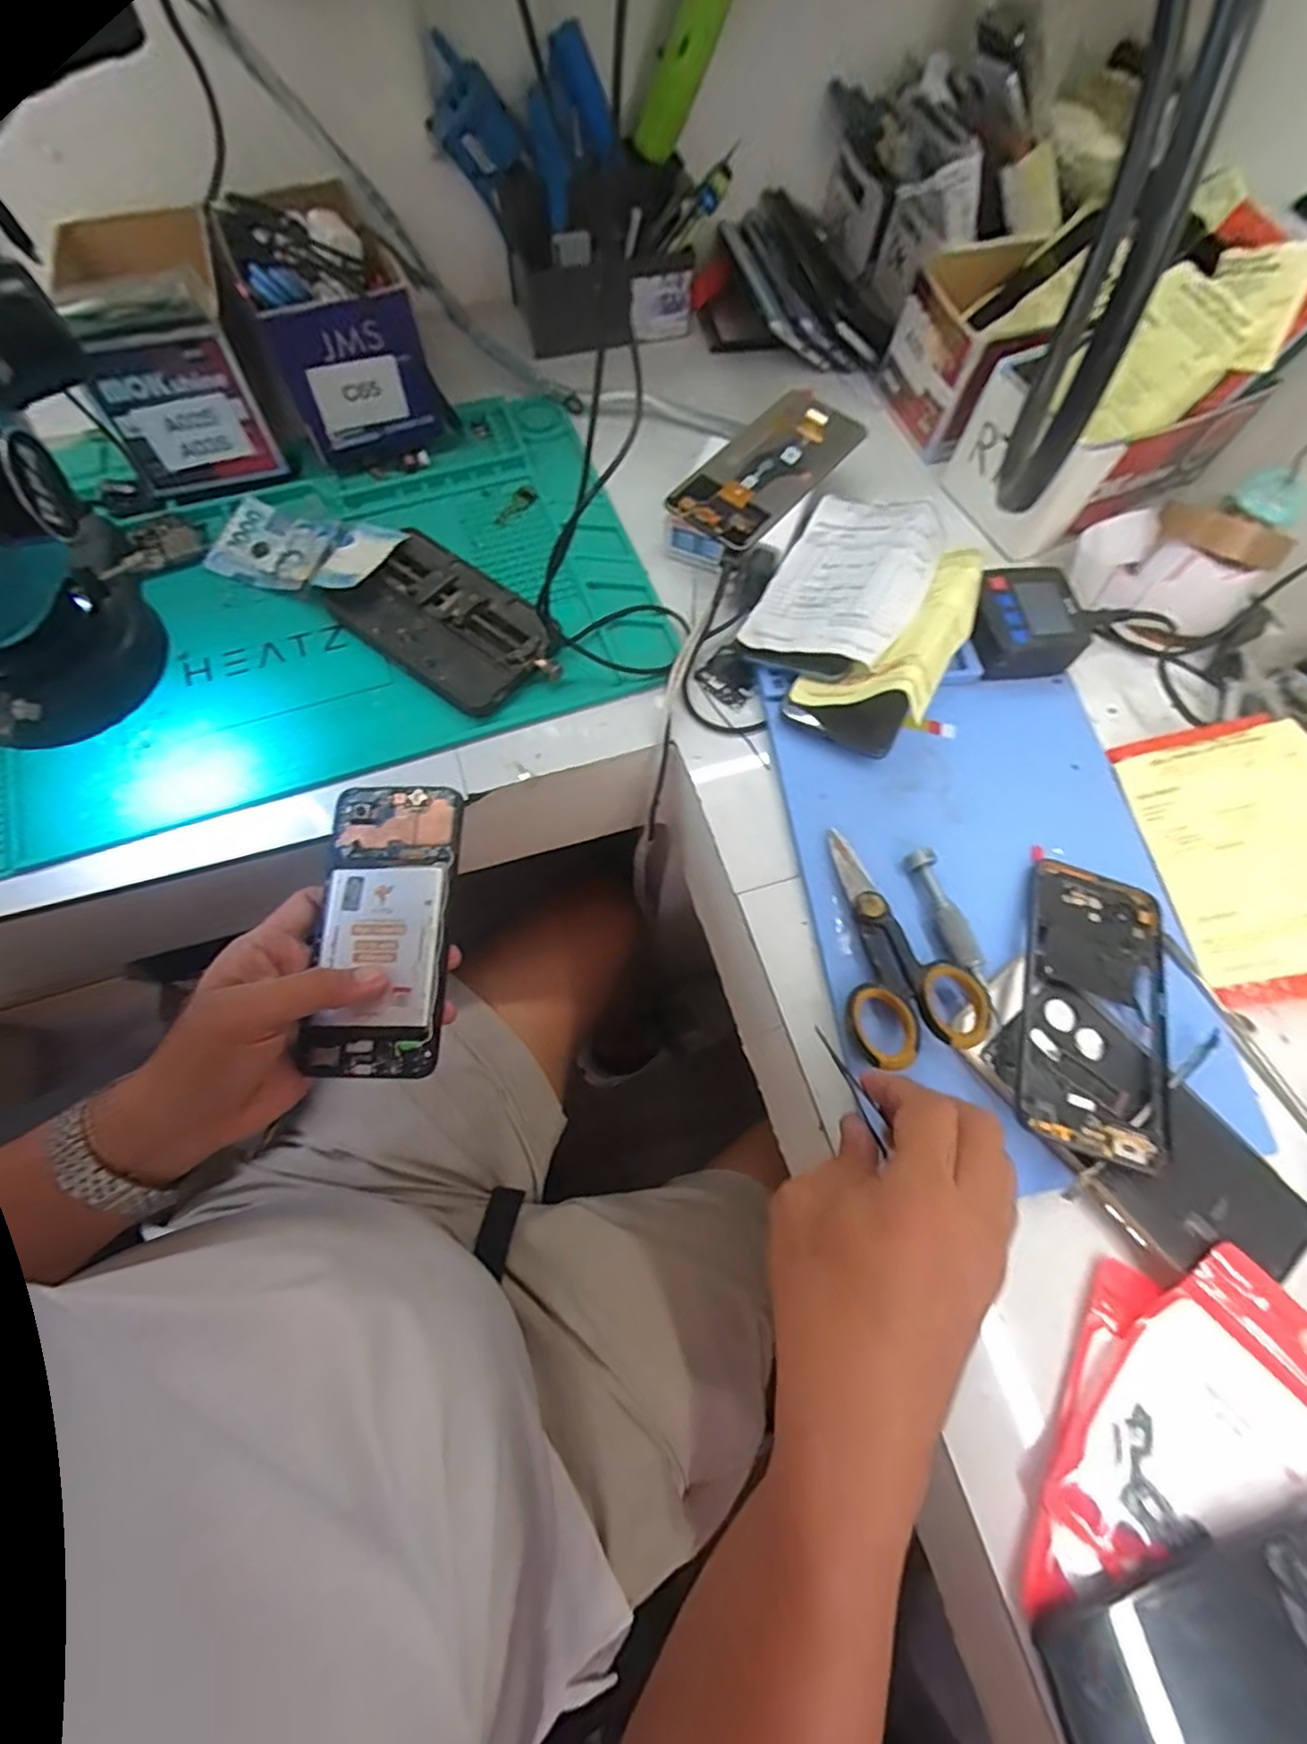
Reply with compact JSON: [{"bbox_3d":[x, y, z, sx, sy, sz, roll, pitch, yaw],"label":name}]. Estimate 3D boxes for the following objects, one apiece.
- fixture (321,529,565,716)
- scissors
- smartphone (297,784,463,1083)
[{"bbox_3d":[-0.134,-0.169,0.450,0.149,0.028,0.090,36,71,11],"label":"fixture"},{"bbox_3d":[0.133,0.037,0.378,0.069,0.023,0.135,-10,69,-7],"label":"scissors"},{"bbox_3d":[-0.148,0.028,0.368,0.071,0.009,0.163,-2,71,-3],"label":"smartphone"}]

